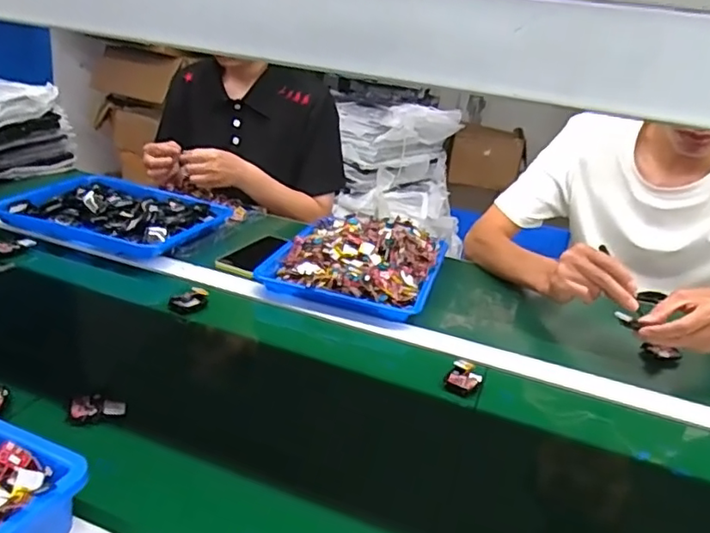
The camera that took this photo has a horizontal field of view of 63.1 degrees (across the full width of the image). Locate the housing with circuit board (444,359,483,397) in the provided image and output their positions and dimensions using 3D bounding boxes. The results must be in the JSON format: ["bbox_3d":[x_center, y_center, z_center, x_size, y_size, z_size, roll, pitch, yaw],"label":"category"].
[{"bbox_3d":[0.131,0.134,0.690,0.040,0.020,0.048,18,27,23],"label":"housing with circuit board"}]

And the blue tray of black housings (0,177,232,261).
[{"bbox_3d":[-0.389,-0.091,0.959,0.299,0.037,0.214,12,25,11],"label":"blue tray of black housings"}]

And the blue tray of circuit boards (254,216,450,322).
[{"bbox_3d":[0.008,-0.017,0.917,0.247,0.063,0.272,13,25,14],"label":"blue tray of circuit boards"}]

